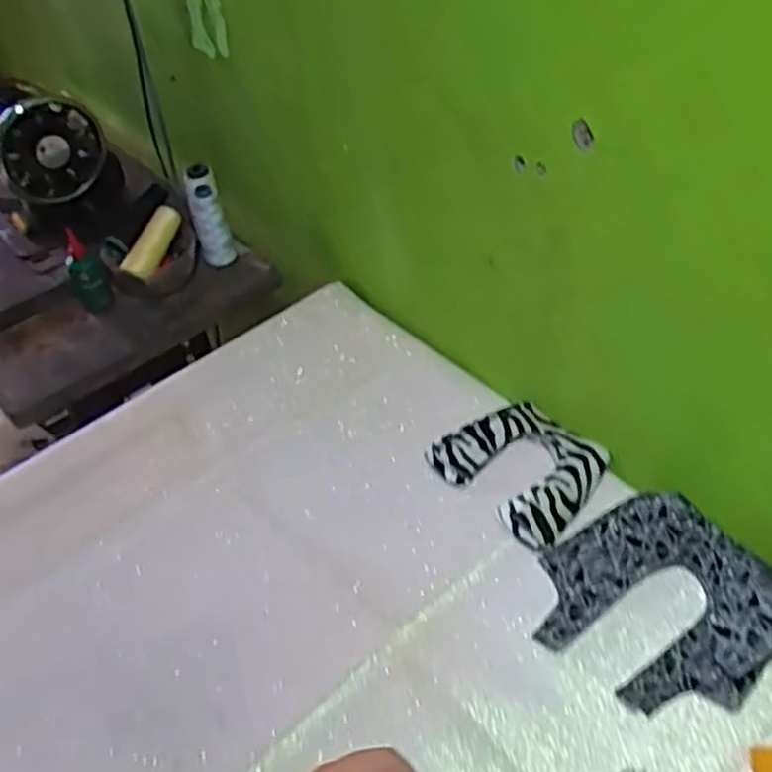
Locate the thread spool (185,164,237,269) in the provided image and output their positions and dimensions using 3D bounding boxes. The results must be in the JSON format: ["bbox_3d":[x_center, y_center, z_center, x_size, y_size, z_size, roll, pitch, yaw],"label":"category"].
[{"bbox_3d":[-0.240,-0.223,1.053,0.043,0.145,0.046,-2,46,2],"label":"thread spool"}]

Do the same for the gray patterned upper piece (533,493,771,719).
[{"bbox_3d":[0.234,0.183,0.662,0.179,0.033,0.185,-33,52,-25],"label":"gray patterned upper piece"}]

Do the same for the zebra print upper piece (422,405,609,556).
[{"bbox_3d":[0.137,0.080,0.782,0.127,0.024,0.156,-33,52,-25],"label":"zebra print upper piece"}]

